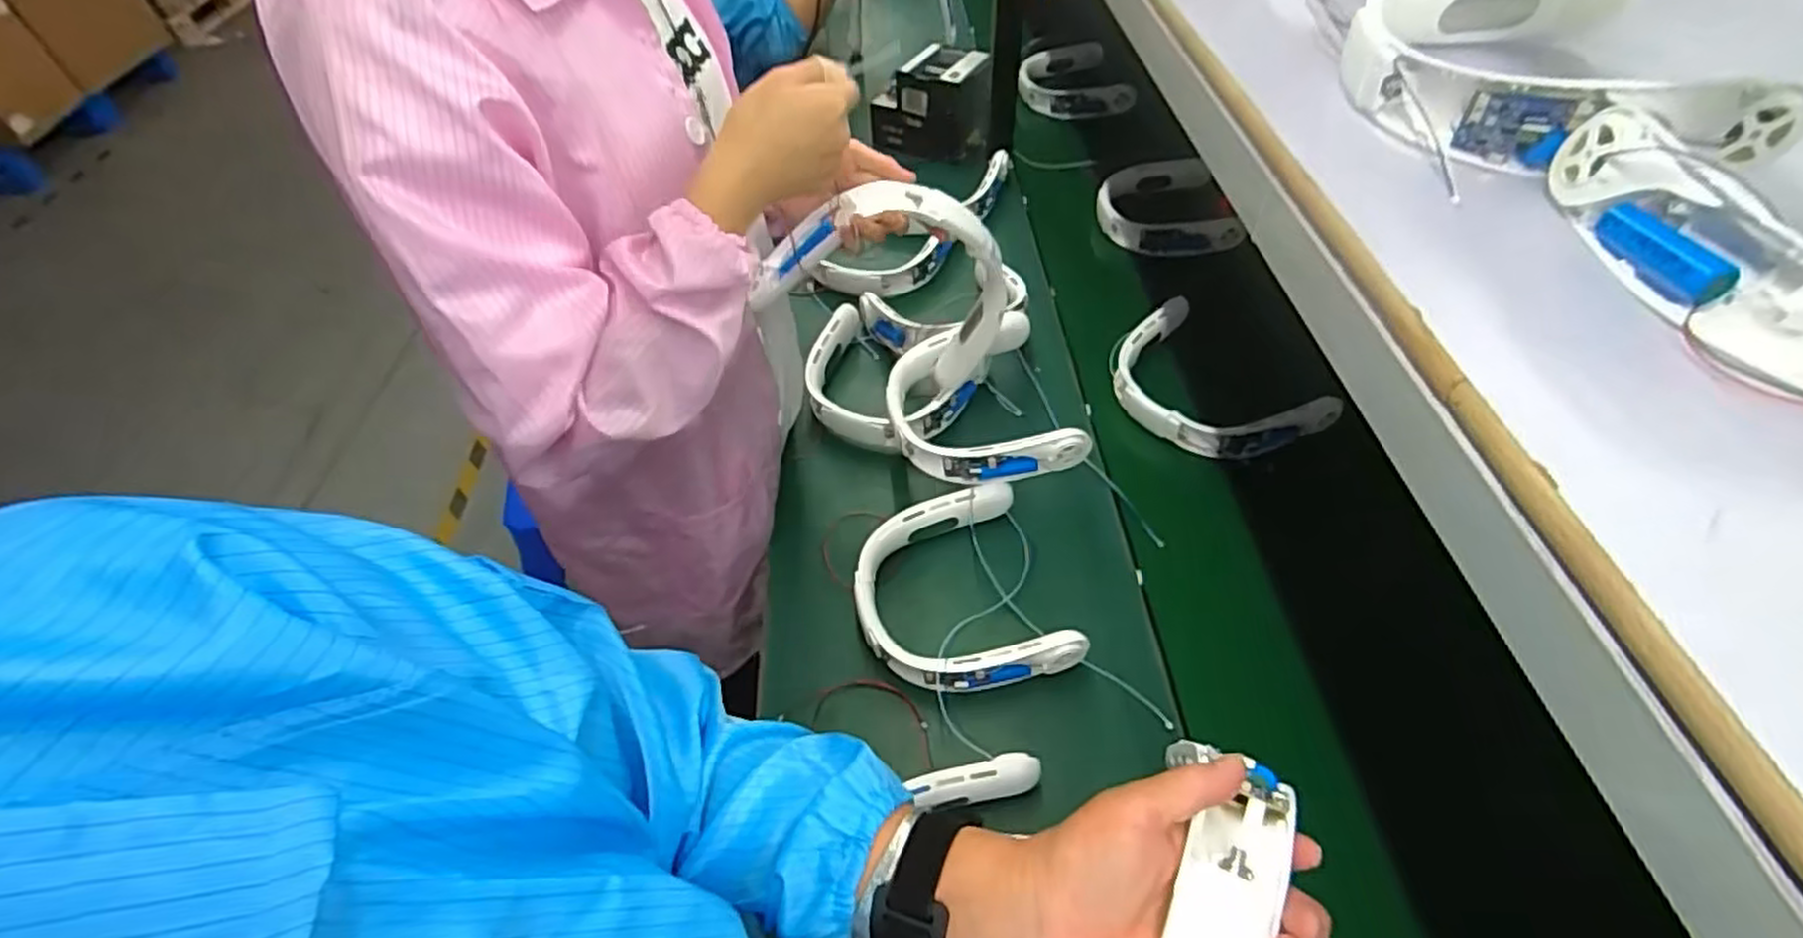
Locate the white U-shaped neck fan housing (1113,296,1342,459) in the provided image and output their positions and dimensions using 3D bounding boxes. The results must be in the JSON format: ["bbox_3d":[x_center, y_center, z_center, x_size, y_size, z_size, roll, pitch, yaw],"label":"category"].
[{"bbox_3d":[0.406,-0.109,1.012,0.178,0.076,0.272,-26,57,-19],"label":"white U-shaped neck fan housing"}]

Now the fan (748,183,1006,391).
[{"bbox_3d":[-0.017,-0.163,0.805,0.255,0.277,0.053,-12,53,-9],"label":"fan"}]

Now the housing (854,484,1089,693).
[{"bbox_3d":[0.056,0.133,0.817,0.207,0.061,0.219,-13,54,-10],"label":"housing"}]

